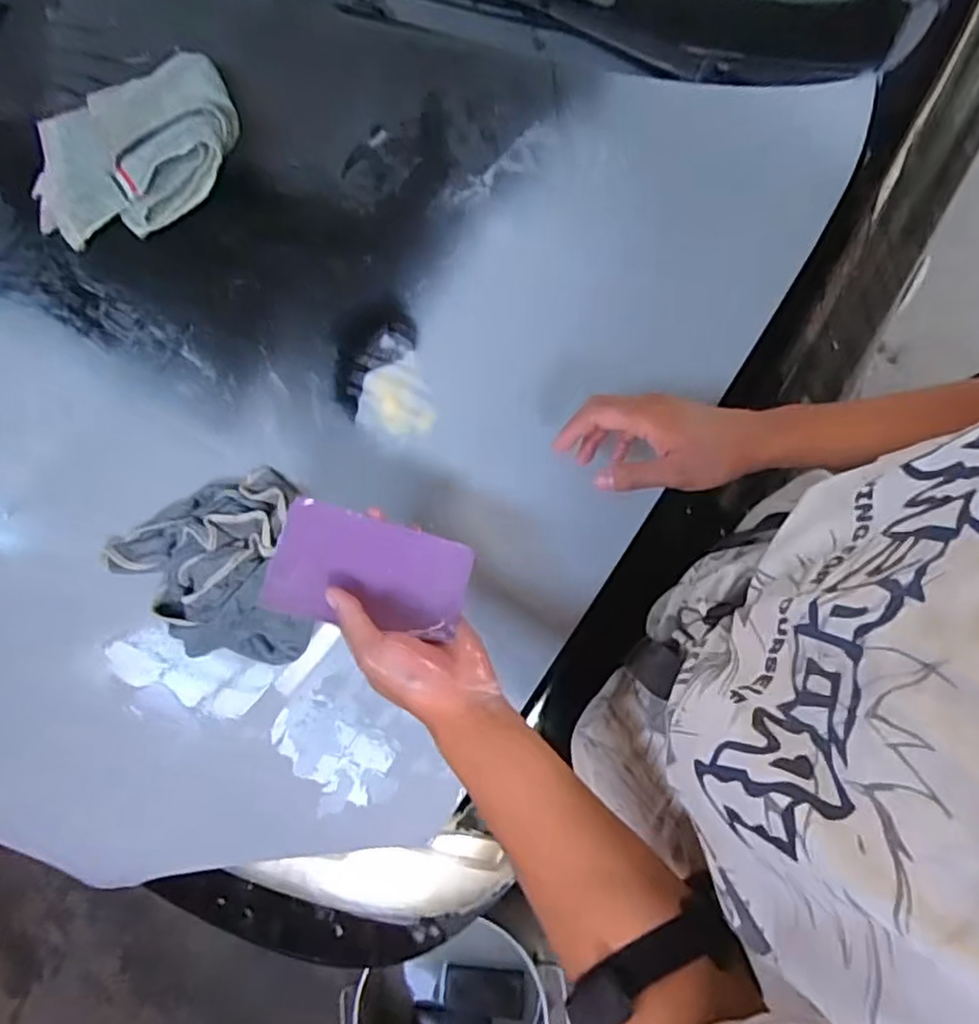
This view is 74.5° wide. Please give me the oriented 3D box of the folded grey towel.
[{"bbox_3d":[-0.396,-0.402,0.702,0.242,0.071,0.196,-16,71,2],"label":"folded grey towel"}]

